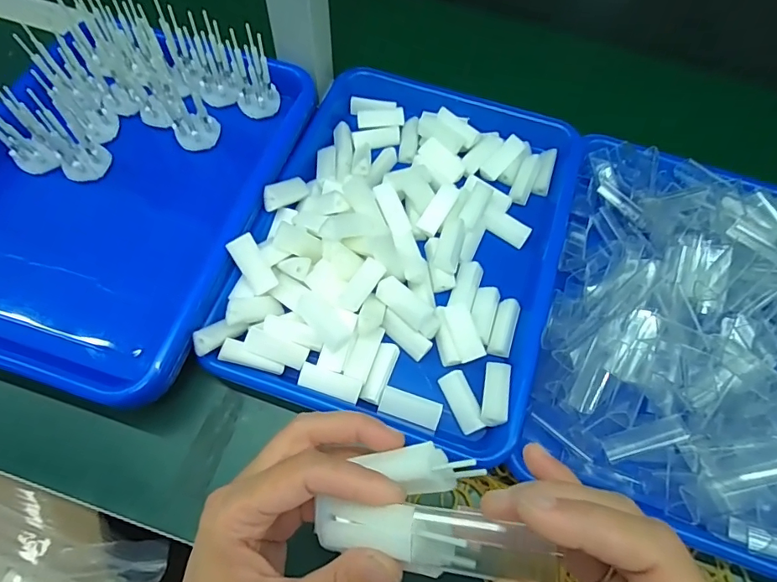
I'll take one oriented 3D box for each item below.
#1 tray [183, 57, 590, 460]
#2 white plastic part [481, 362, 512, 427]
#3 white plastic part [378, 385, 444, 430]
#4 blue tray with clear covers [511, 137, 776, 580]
[{"bbox_3d":[0.019,-0.053,0.398,0.241,0.049,0.318,17,65,5],"label":"tray"},{"bbox_3d":[0.080,0.075,0.347,0.020,0.009,0.047,6,52,19],"label":"white plastic part"},{"bbox_3d":[0.017,0.087,0.351,0.045,0.007,0.020,18,65,5],"label":"white plastic part"},{"bbox_3d":[0.244,0.028,0.361,0.234,0.061,0.297,19,65,6],"label":"blue tray with clear covers"}]

